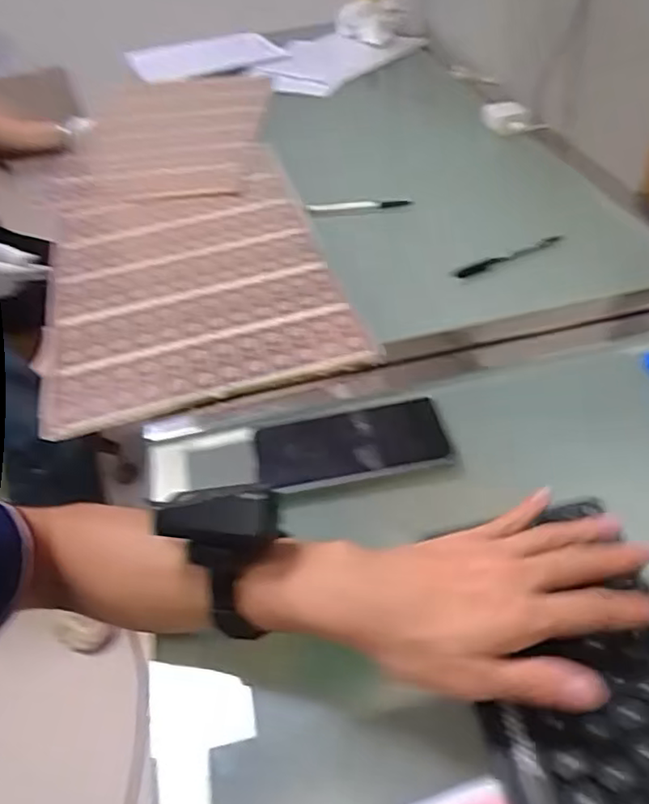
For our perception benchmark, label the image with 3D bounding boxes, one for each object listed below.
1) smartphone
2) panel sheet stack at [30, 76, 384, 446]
[{"bbox_3d":[0.021,0.035,0.517,0.148,0.014,0.070,-11,43,-4],"label":"smartphone"},{"bbox_3d":[-0.203,-0.293,0.886,0.323,0.017,0.895,-11,43,-6],"label":"panel sheet stack"}]

